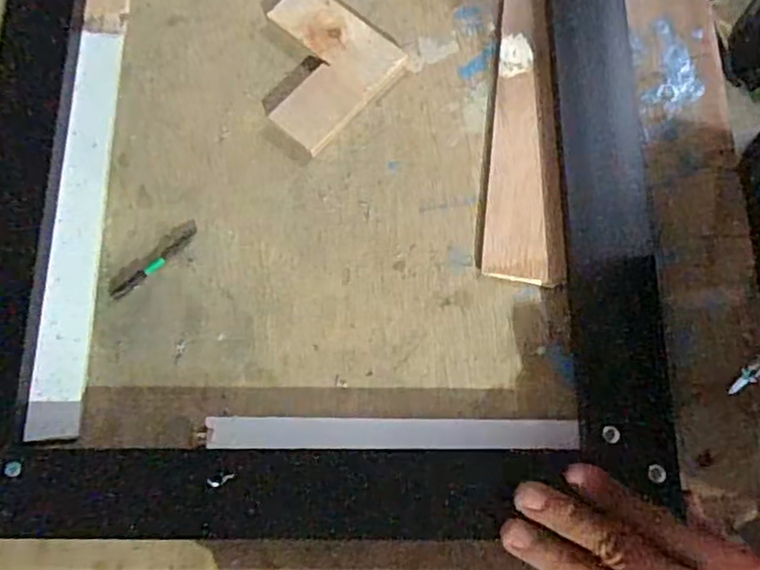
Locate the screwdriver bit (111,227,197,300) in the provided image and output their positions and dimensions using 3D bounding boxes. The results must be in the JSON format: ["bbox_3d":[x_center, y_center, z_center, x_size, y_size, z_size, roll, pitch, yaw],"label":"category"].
[{"bbox_3d":[-0.135,-0.013,0.398,0.062,0.004,0.008,-42,77,-9],"label":"screwdriver bit"}]

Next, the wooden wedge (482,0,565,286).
[{"bbox_3d":[0.088,-0.147,0.429,0.043,0.007,0.299,1,74,2],"label":"wooden wedge"}]

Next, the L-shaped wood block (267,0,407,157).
[{"bbox_3d":[-0.045,-0.142,0.431,0.092,0.010,0.089,40,79,12],"label":"L-shaped wood block"}]

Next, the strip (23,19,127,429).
[{"bbox_3d":[-0.185,-0.041,0.408,0.028,0.009,0.261,-1,74,2],"label":"strip"}]

